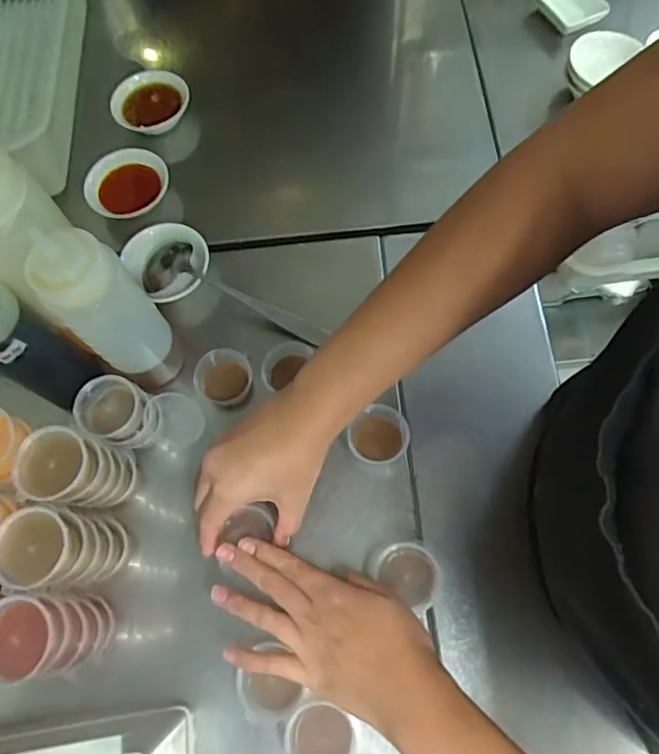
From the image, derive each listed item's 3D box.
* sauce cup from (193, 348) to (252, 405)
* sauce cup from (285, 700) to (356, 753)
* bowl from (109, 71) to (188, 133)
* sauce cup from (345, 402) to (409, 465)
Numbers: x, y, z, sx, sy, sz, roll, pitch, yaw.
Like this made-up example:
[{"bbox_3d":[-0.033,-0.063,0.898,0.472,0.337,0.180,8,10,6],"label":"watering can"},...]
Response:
[{"bbox_3d":[-0.097,0.001,0.514,0.052,0.043,0.050,-1,69,3],"label":"sauce cup"},{"bbox_3d":[-0.006,0.266,0.408,0.047,0.034,0.049,-1,69,3],"label":"sauce cup"},{"bbox_3d":[-0.209,-0.315,0.645,0.093,0.031,0.074,-11,69,-1],"label":"bowl"},{"bbox_3d":[0.041,0.051,0.488,0.049,0.043,0.053,-1,69,3],"label":"sauce cup"}]

